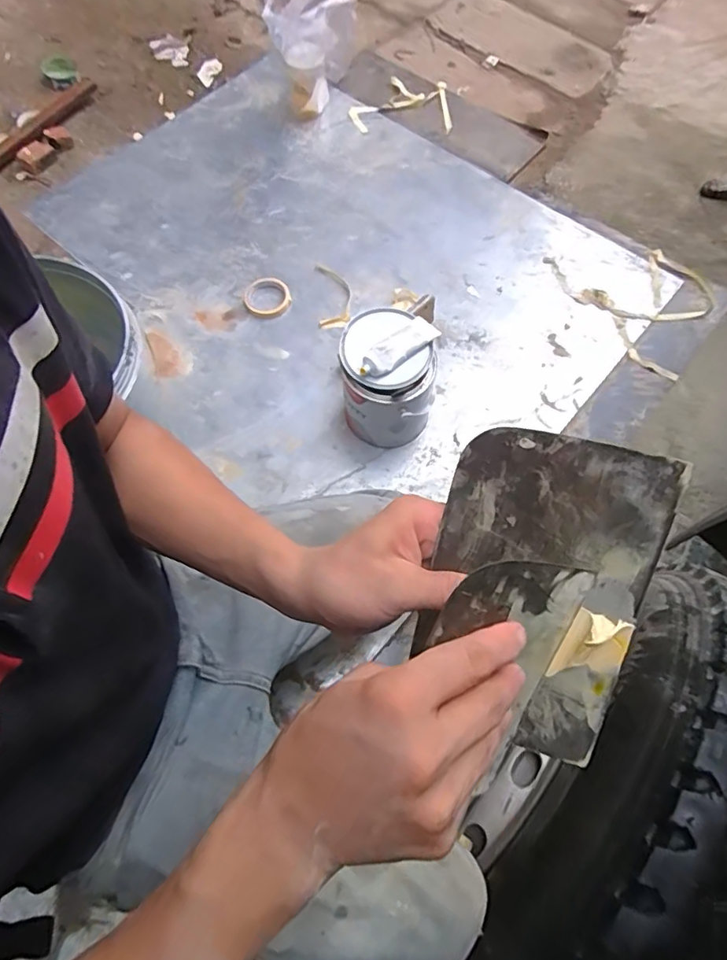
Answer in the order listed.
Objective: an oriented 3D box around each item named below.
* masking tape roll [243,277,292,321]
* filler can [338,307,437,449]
[{"bbox_3d":[-0.202,-0.379,1.117,0.101,0.018,0.098,1,65,-3],"label":"masking tape roll"},{"bbox_3d":[0.040,-0.169,0.930,0.160,0.180,0.159,1,65,-3],"label":"filler can"}]

